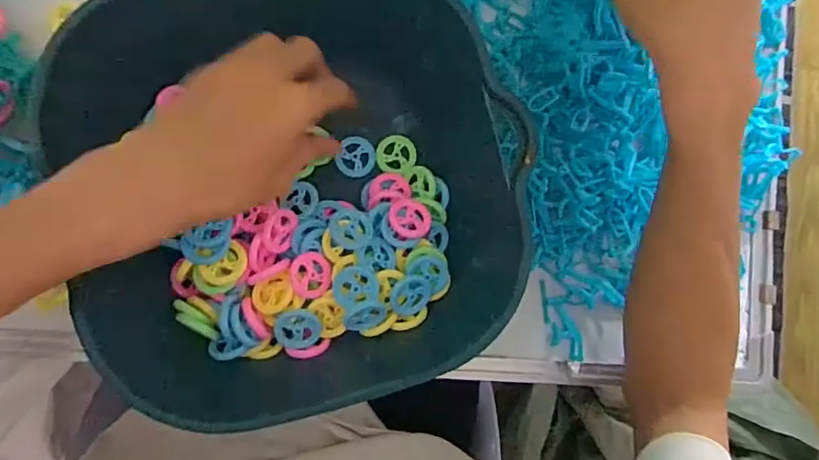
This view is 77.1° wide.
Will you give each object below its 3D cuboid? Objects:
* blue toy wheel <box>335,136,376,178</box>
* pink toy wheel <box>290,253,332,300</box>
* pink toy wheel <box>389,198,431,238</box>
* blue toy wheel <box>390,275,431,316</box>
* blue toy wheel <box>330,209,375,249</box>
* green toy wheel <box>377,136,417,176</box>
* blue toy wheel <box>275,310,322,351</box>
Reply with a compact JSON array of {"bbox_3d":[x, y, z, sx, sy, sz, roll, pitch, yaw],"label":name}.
[{"bbox_3d":[-0.038,-0.053,0.376,0.026,0.004,0.030,19,85,-7],"label":"blue toy wheel"},{"bbox_3d":[-0.065,0.030,0.336,0.027,0.004,0.029,0,90,-35],"label":"pink toy wheel"},{"bbox_3d":[0.001,-0.009,0.355,0.029,0.006,0.027,0,88,-8],"label":"pink toy wheel"},{"bbox_3d":[0.001,0.044,0.345,0.027,0.004,0.028,-4,106,-16],"label":"blue toy wheel"},{"bbox_3d":[-0.038,-0.001,0.344,0.028,0.005,0.028,11,64,-23],"label":"blue toy wheel"},{"bbox_3d":[-0.009,-0.055,0.381,0.029,0.004,0.028,0,88,-8],"label":"green toy wheel"},{"bbox_3d":[-0.072,0.065,0.335,0.029,0.004,0.027,-4,105,-17],"label":"blue toy wheel"}]

